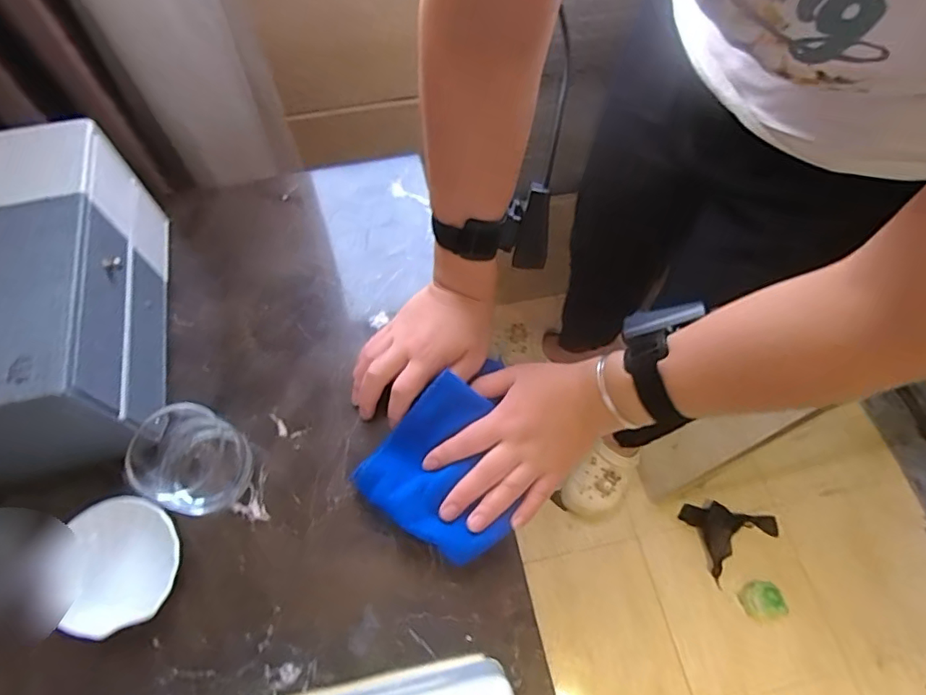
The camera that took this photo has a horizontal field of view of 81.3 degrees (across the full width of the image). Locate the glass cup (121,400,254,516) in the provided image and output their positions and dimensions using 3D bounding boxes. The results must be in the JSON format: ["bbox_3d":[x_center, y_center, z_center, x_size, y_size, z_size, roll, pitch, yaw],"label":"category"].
[{"bbox_3d":[-0.206,0.089,0.417,0.065,0.075,0.071,0,64,0],"label":"glass cup"}]

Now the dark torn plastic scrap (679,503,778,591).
[{"bbox_3d":[0.527,0.355,1.082,0.178,0.031,0.140,-32,68,-15],"label":"dark torn plastic scrap"}]

